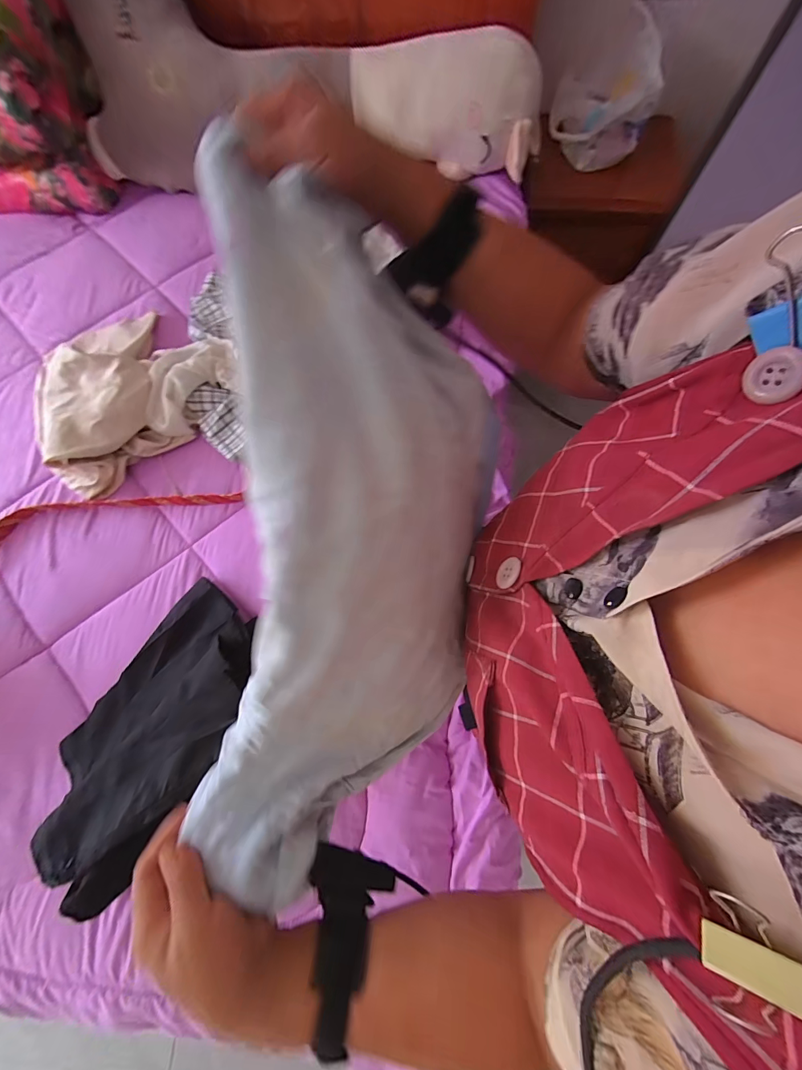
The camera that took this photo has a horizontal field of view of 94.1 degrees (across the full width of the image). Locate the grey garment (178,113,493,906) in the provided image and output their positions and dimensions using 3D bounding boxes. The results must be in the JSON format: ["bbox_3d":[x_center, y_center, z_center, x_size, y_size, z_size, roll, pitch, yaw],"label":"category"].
[{"bbox_3d":[-0.030,0.002,0.289,0.202,0.140,0.478,3,92,3],"label":"grey garment"}]

